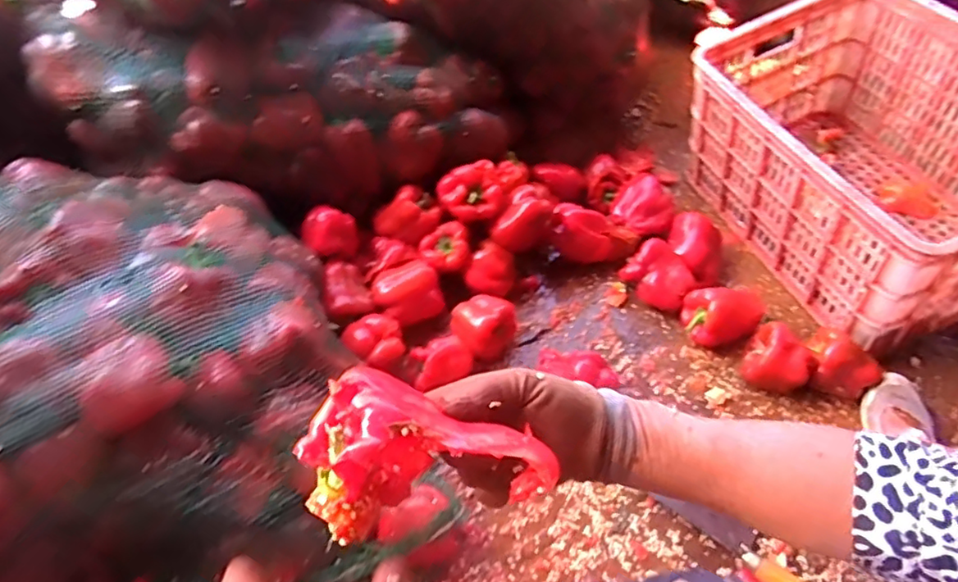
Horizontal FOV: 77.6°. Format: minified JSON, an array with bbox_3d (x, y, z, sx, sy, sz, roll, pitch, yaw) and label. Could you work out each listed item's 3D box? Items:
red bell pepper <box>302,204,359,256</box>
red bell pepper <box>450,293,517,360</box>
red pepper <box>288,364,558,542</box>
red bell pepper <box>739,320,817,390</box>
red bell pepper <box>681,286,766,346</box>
[{"bbox_3d":[-0.226,-0.087,0.905,0.080,0.061,0.067,-12,52,-10],"label":"red bell pepper"},{"bbox_3d":[0.007,0.047,0.893,0.084,0.082,0.089,33,58,24],"label":"red bell pepper"},{"bbox_3d":[-0.031,0.085,0.347,0.136,0.048,0.083,-10,52,-9],"label":"red pepper"},{"bbox_3d":[0.440,0.099,0.872,0.091,0.084,0.079,33,58,23],"label":"red bell pepper"},{"bbox_3d":[0.387,0.036,0.936,0.110,0.078,0.086,-8,51,-7],"label":"red bell pepper"}]

